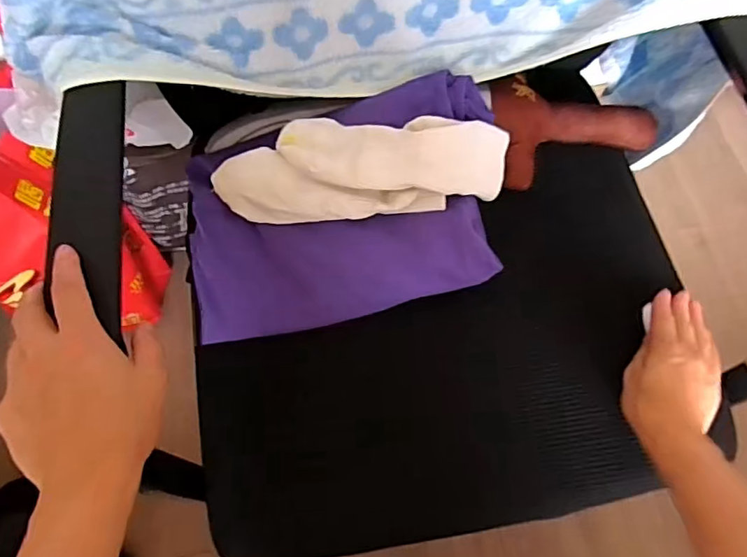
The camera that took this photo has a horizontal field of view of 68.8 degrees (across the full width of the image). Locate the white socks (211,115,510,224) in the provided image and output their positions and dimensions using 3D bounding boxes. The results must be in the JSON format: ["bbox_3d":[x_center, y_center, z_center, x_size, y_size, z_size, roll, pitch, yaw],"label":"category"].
[{"bbox_3d":[-0.005,-0.103,0.491,0.257,0.054,0.081,-7,66,0],"label":"white socks"}]

